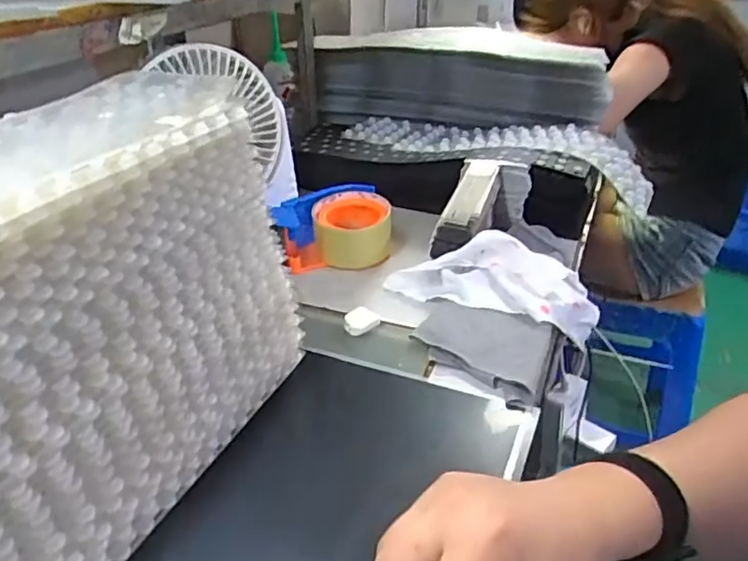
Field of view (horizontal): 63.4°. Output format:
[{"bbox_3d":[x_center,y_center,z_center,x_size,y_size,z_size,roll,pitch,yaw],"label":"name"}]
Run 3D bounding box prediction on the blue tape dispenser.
[{"bbox_3d":[-0.042,-0.054,0.639,0.115,0.060,0.078,-9,32,-13],"label":"blue tape dispenser"}]

